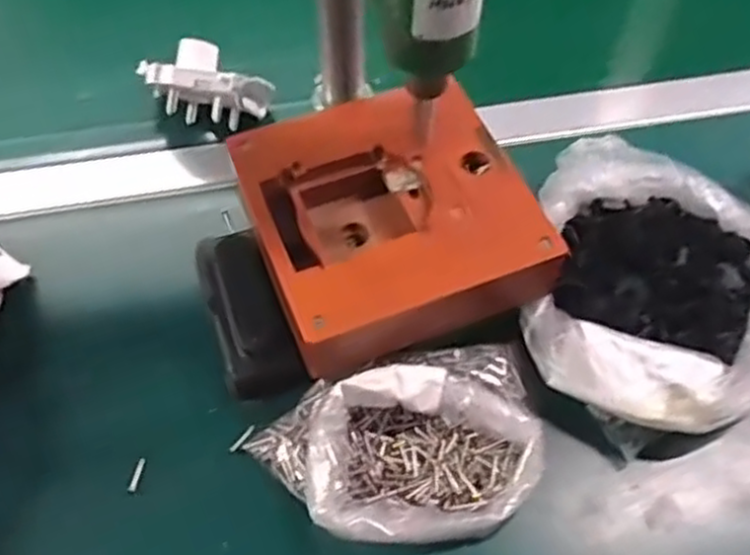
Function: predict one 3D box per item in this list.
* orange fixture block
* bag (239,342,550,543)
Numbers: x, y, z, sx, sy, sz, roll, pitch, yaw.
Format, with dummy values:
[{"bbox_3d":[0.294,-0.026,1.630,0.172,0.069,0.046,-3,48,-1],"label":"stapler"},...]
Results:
[{"bbox_3d":[0.008,-0.029,0.444,0.152,0.065,0.160,-18,58,-12],"label":"orange fixture block"},{"bbox_3d":[0.015,0.086,0.398,0.148,0.040,0.104,-6,56,-5],"label":"bag"}]

